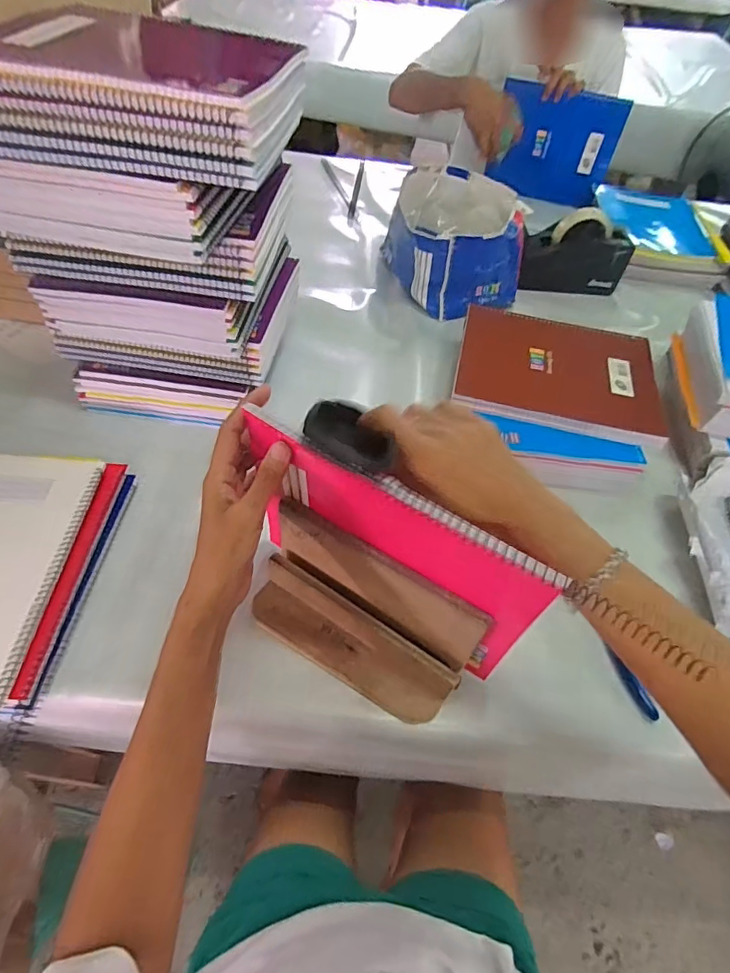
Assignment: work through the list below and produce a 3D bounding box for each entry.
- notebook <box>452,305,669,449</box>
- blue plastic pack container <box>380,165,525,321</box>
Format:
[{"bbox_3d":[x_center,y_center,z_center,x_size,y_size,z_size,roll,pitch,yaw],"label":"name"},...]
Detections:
[{"bbox_3d":[0.248,-0.149,0.656,0.250,0.029,0.201,12,52,4],"label":"notebook"},{"bbox_3d":[0.154,-0.412,0.849,0.215,0.128,0.227,-6,53,-10],"label":"blue plastic pack container"}]

